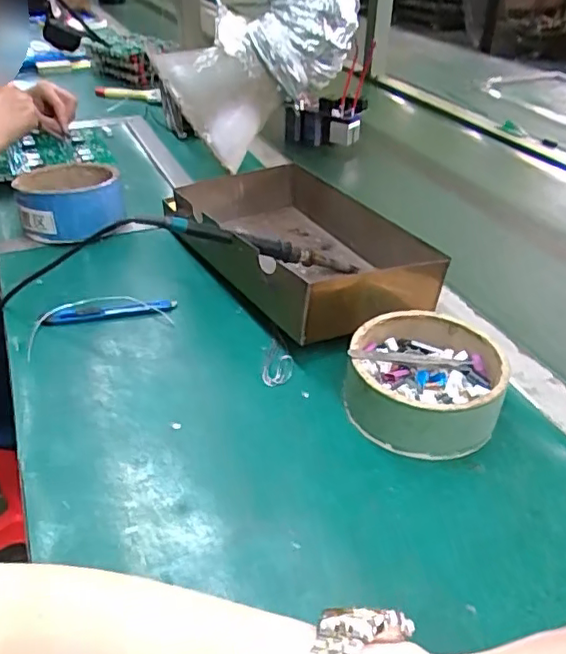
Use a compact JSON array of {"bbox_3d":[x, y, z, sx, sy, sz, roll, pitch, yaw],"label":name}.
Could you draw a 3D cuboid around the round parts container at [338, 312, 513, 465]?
[{"bbox_3d":[0.110,0.044,0.464,0.115,0.053,0.117,1,36,-1],"label":"round parts container"}]

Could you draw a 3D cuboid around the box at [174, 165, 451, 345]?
[{"bbox_3d":[0.006,-0.090,0.631,0.189,0.071,0.321,-17,40,-24],"label":"box"}]

